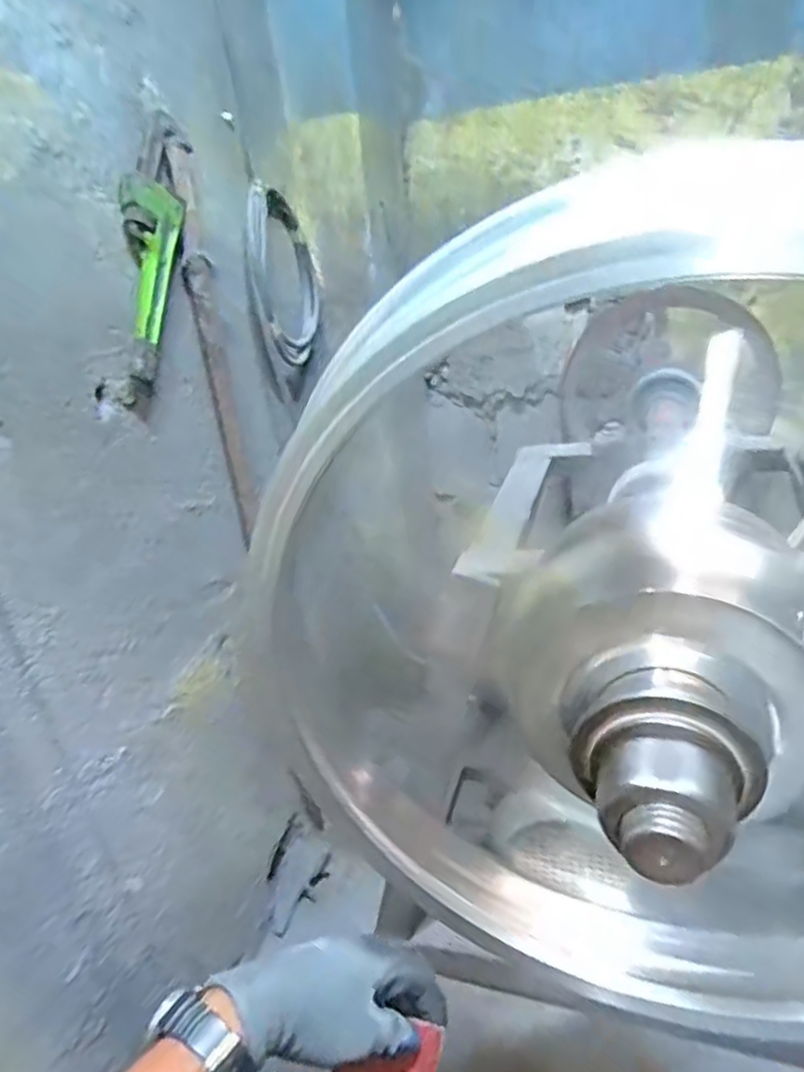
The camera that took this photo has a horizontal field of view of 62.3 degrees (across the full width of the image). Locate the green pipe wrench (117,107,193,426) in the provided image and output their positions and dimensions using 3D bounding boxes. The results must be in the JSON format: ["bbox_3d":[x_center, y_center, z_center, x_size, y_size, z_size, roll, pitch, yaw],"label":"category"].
[{"bbox_3d":[-0.254,-0.277,0.682,0.027,0.298,0.067,7,3,28],"label":"green pipe wrench"}]

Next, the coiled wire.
[{"bbox_3d":[-0.154,-0.346,0.897,0.013,0.218,0.181,-2,17,17],"label":"coiled wire"}]

